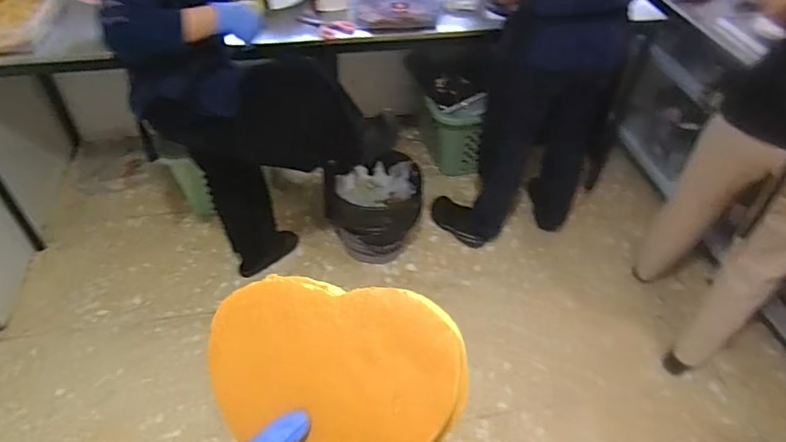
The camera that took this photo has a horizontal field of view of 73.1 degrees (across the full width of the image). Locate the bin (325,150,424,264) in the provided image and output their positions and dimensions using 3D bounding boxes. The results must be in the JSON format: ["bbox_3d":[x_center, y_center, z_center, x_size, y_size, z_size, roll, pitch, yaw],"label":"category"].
[{"bbox_3d":[-0.069,-0.044,1.863,0.307,0.316,0.322,-11,47,-13],"label":"bin"}]

